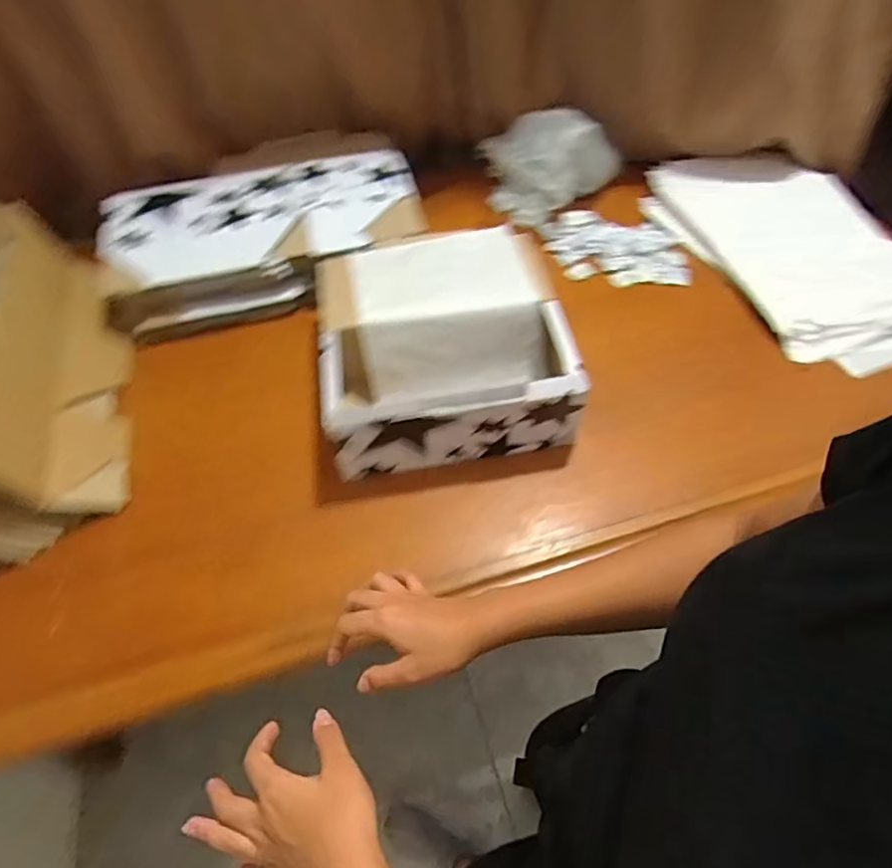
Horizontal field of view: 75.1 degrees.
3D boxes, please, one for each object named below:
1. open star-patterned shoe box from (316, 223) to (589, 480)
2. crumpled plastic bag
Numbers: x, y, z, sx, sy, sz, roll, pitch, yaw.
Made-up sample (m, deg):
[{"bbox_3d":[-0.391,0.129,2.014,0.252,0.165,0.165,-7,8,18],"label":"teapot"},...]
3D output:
[{"bbox_3d":[-0.011,-0.115,0.727,0.278,0.108,0.299,-9,54,-5],"label":"open star-patterned shoe box"},{"bbox_3d":[0.167,-0.450,0.926,0.161,0.122,0.204,33,61,23],"label":"crumpled plastic bag"}]

